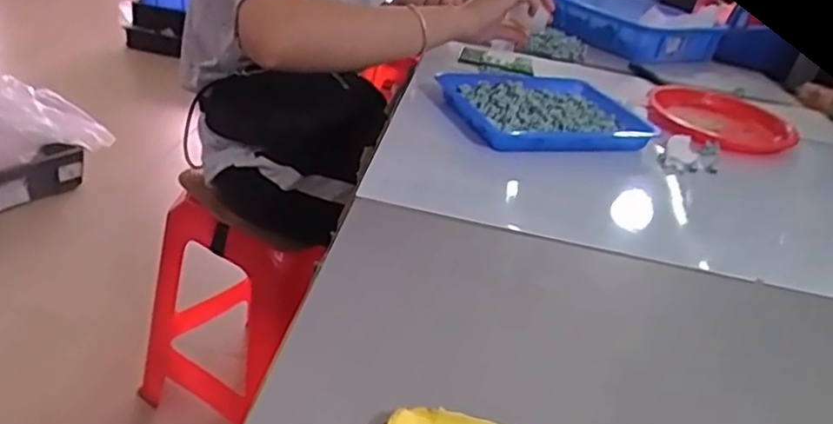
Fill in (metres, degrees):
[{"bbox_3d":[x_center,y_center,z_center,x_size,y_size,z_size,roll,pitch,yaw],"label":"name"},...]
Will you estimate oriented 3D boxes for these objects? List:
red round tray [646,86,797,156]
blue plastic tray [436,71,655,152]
[{"bbox_3d":[0.393,-0.125,0.888,0.173,0.028,0.178,9,28,-5],"label":"red round tray"},{"bbox_3d":[0.150,-0.120,0.792,0.223,0.037,0.178,-2,31,-24],"label":"blue plastic tray"}]

